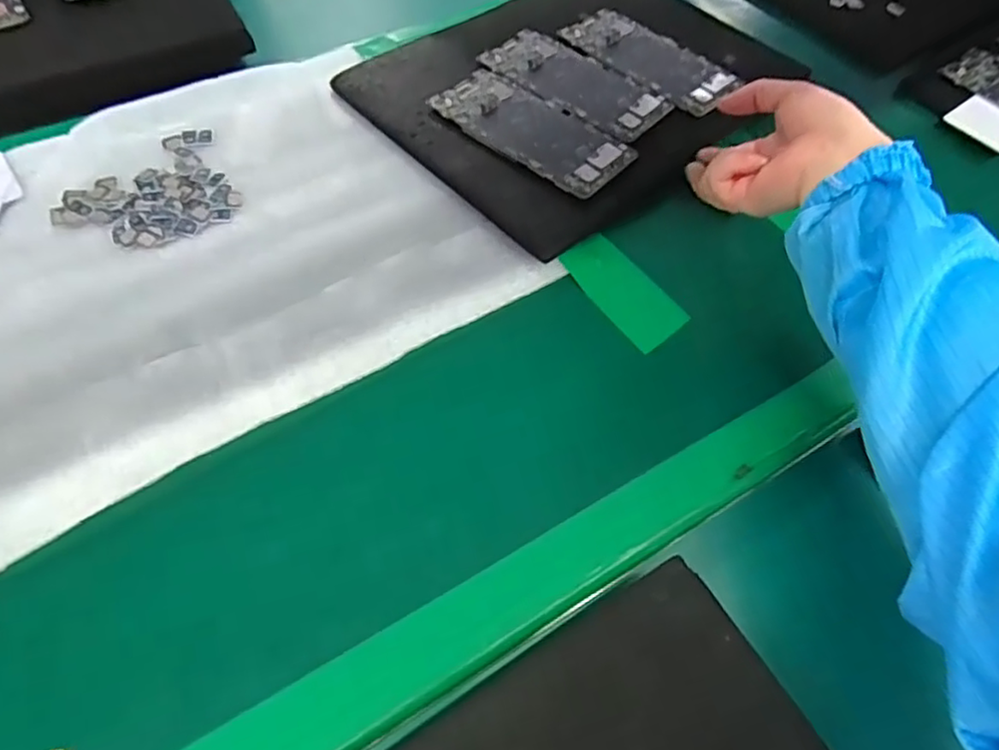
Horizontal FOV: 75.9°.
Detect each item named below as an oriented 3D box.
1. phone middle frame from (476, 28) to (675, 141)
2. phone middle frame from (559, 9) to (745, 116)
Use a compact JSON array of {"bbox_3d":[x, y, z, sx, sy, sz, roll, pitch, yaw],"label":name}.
[{"bbox_3d":[0.064,-0.246,0.538,0.157,0.008,0.074,37,63,18],"label":"phone middle frame"},{"bbox_3d":[0.133,-0.274,0.556,0.074,0.007,0.151,-38,66,-21],"label":"phone middle frame"}]

